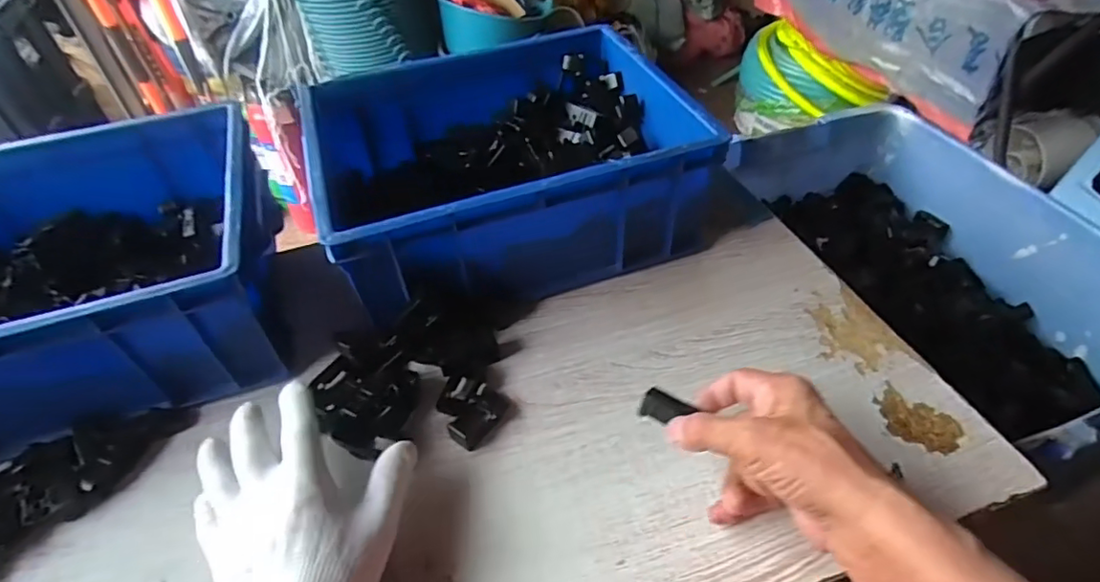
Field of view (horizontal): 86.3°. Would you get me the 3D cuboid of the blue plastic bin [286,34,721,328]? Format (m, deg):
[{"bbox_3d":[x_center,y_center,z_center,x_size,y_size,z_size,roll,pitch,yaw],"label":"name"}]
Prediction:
[{"bbox_3d":[-0.046,-0.125,0.580,0.327,0.121,0.263,-17,48,-13],"label":"blue plastic bin"}]

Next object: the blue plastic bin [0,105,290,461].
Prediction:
[{"bbox_3d":[-0.418,-0.010,0.493,0.350,0.121,0.262,-17,48,-13],"label":"blue plastic bin"}]

